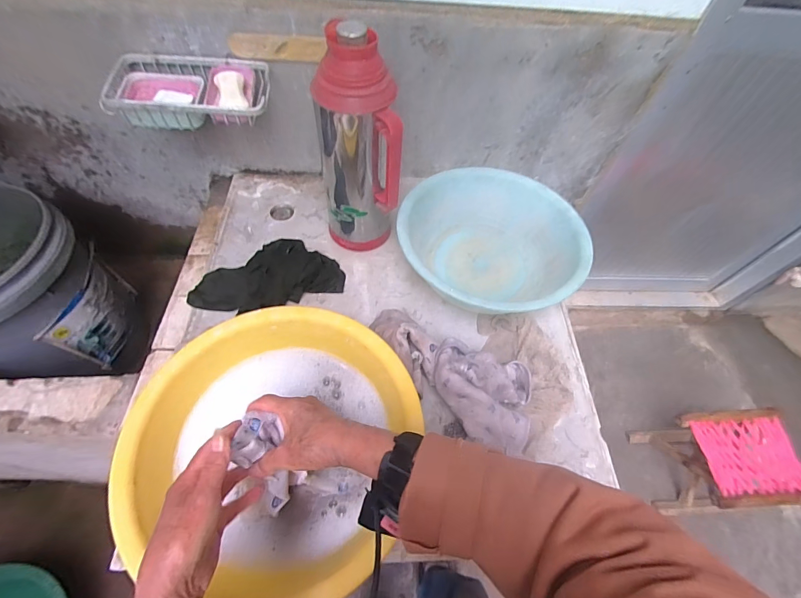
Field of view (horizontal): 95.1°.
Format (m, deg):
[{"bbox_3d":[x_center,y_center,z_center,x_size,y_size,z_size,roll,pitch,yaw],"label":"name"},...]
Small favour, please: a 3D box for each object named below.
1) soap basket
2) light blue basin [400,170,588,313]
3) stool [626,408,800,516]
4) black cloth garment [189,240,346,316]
[{"bbox_3d":[-0.355,-0.350,0.623,0.251,0.054,0.125,1,58,-3],"label":"soap basket"},{"bbox_3d":[0.162,-0.097,0.689,0.320,0.112,0.326,2,58,-3],"label":"light blue basin"},{"bbox_3d":[0.923,0.489,1.094,0.290,0.284,0.241,-1,58,-4],"label":"stool"},{"bbox_3d":[-0.248,-0.049,0.673,0.259,0.040,0.152,-19,61,-15],"label":"black cloth garment"}]

